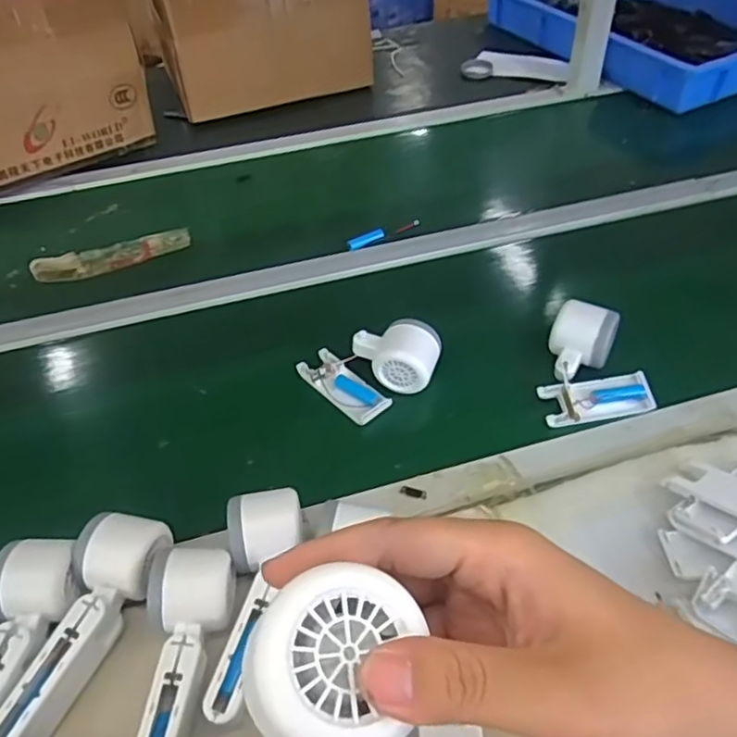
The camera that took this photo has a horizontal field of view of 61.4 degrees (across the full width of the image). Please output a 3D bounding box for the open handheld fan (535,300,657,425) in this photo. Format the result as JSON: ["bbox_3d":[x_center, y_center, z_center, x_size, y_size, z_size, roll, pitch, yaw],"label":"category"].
[{"bbox_3d":[0.210,-0.007,0.601,0.100,0.061,0.100,-10,46,-5],"label":"open handheld fan"}]

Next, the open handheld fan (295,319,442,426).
[{"bbox_3d":[0.000,0.005,0.614,0.135,0.060,0.086,0,46,4],"label":"open handheld fan"}]

